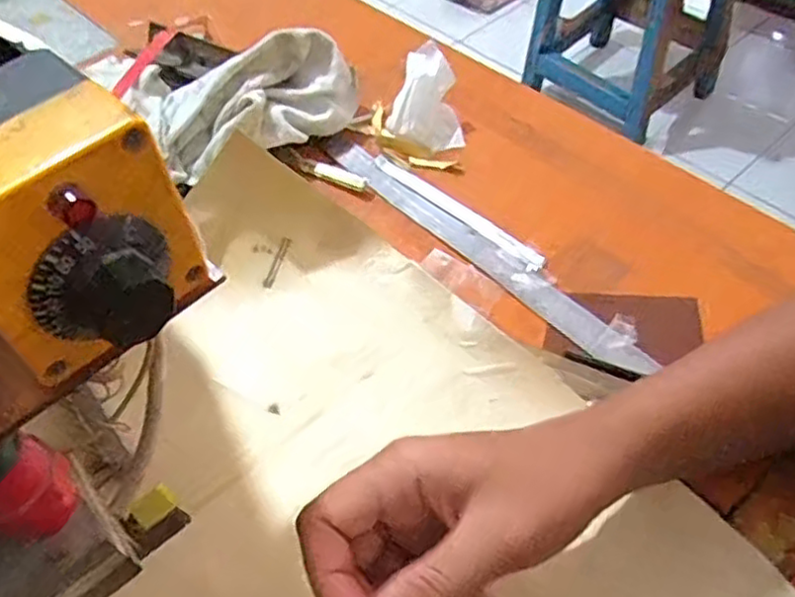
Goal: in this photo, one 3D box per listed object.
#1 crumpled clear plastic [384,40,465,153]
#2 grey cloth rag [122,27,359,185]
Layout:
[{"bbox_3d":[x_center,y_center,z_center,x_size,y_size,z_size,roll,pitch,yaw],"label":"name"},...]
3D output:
[{"bbox_3d":[0.022,-0.167,0.582,0.060,0.061,0.059,-4,53,2],"label":"crumpled clear plastic"},{"bbox_3d":[-0.120,-0.155,0.572,0.179,0.077,0.092,-11,53,-4],"label":"grey cloth rag"}]

